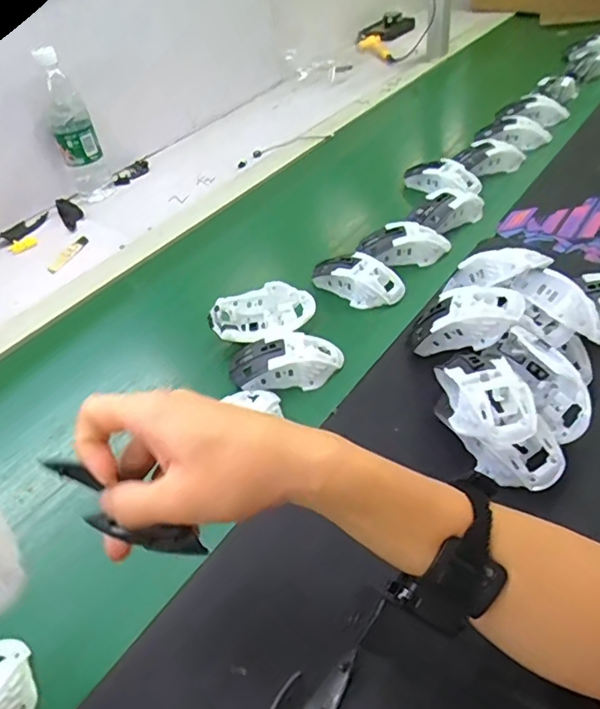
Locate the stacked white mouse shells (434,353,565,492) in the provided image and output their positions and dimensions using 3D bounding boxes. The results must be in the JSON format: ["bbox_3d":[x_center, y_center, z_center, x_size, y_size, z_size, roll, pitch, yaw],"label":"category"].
[{"bbox_3d":[0.160,0.051,0.462,0.070,0.065,0.128,-22,45,-15],"label":"stacked white mouse shells"}]

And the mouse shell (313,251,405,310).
[{"bbox_3d":[0.067,-0.091,0.655,0.104,0.036,0.052,27,53,31],"label":"mouse shell"}]

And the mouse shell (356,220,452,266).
[{"bbox_3d":[0.131,-0.138,0.696,0.112,0.036,0.059,3,44,11],"label":"mouse shell"}]

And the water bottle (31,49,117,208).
[{"bbox_3d":[-0.359,-0.361,0.882,0.070,0.215,0.067,-21,45,-14],"label":"water bottle"}]

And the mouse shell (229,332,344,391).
[{"bbox_3d":[-0.015,0.005,0.564,0.111,0.033,0.056,-5,43,3],"label":"mouse shell"}]

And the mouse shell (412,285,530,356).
[{"bbox_3d":[0.158,-0.038,0.534,0.112,0.045,0.067,-8,31,41],"label":"mouse shell"}]

